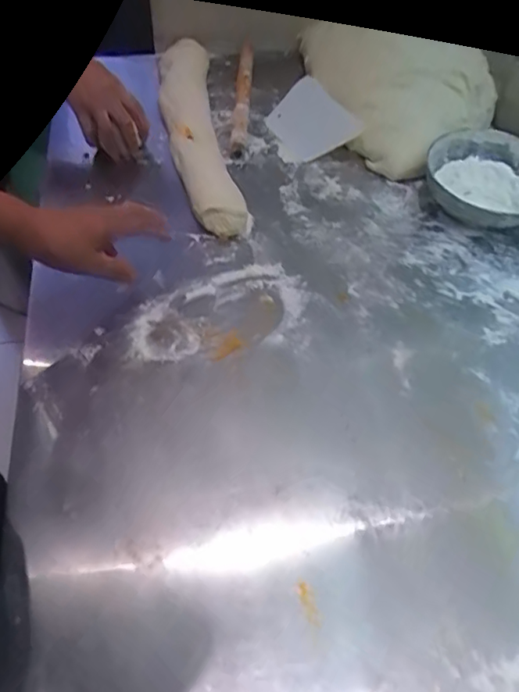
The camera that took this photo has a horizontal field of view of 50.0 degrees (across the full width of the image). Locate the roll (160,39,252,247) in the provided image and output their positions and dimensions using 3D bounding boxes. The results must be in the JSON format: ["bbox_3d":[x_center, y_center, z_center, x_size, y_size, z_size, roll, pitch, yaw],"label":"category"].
[{"bbox_3d":[-0.090,-0.311,0.801,0.084,0.092,0.384,-9,54,-8],"label":"roll"}]

